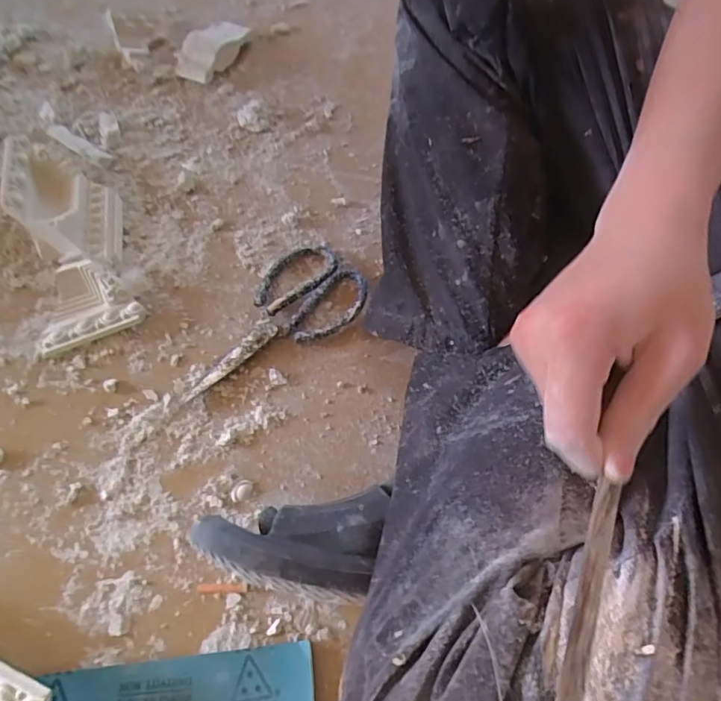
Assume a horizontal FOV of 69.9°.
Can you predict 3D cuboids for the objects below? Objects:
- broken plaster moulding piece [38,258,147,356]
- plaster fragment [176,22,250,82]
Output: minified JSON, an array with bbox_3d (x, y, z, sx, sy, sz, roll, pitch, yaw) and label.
[{"bbox_3d":[-0.268,-0.047,0.500,0.096,0.032,0.076,-23,69,-10],"label":"broken plaster moulding piece"},{"bbox_3d":[-0.185,-0.379,0.644,0.051,0.027,0.115,22,68,9],"label":"plaster fragment"}]

